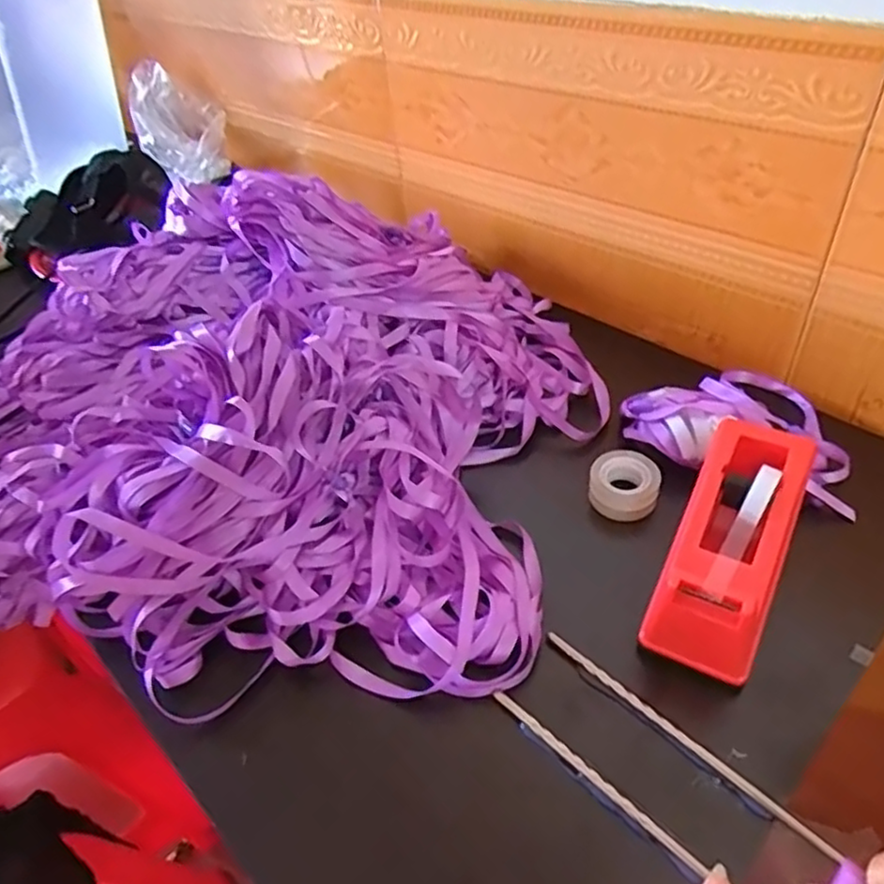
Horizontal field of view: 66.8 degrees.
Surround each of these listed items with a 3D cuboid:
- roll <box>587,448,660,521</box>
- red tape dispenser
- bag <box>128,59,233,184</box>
[{"bbox_3d":[0.132,0.030,0.483,0.046,0.026,0.044,-5,44,4],"label":"roll"},{"bbox_3d":[0.174,0.060,0.405,0.061,0.064,0.155,18,50,25],"label":"red tape dispenser"},{"bbox_3d":[-0.370,-0.443,0.958,0.121,0.127,0.123,-22,47,-13],"label":"bag"}]

